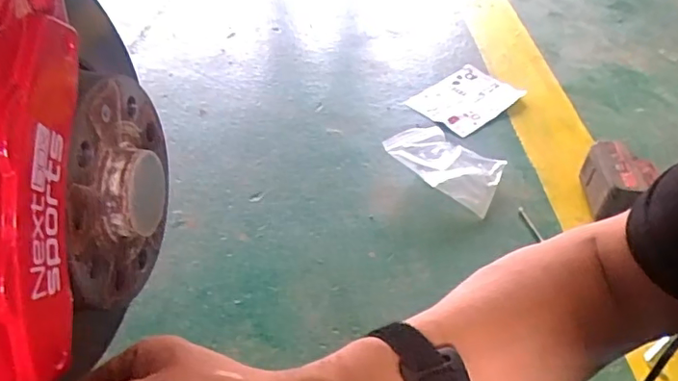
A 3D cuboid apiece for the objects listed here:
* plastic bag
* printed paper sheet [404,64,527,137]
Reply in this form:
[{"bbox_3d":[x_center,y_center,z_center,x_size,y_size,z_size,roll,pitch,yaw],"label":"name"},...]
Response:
[{"bbox_3d":[0.165,-0.046,0.841,0.171,0.047,0.114,24,49,21],"label":"plastic bag"},{"bbox_3d":[0.233,-0.171,0.997,0.177,0.010,0.135,-33,54,-30],"label":"printed paper sheet"}]

